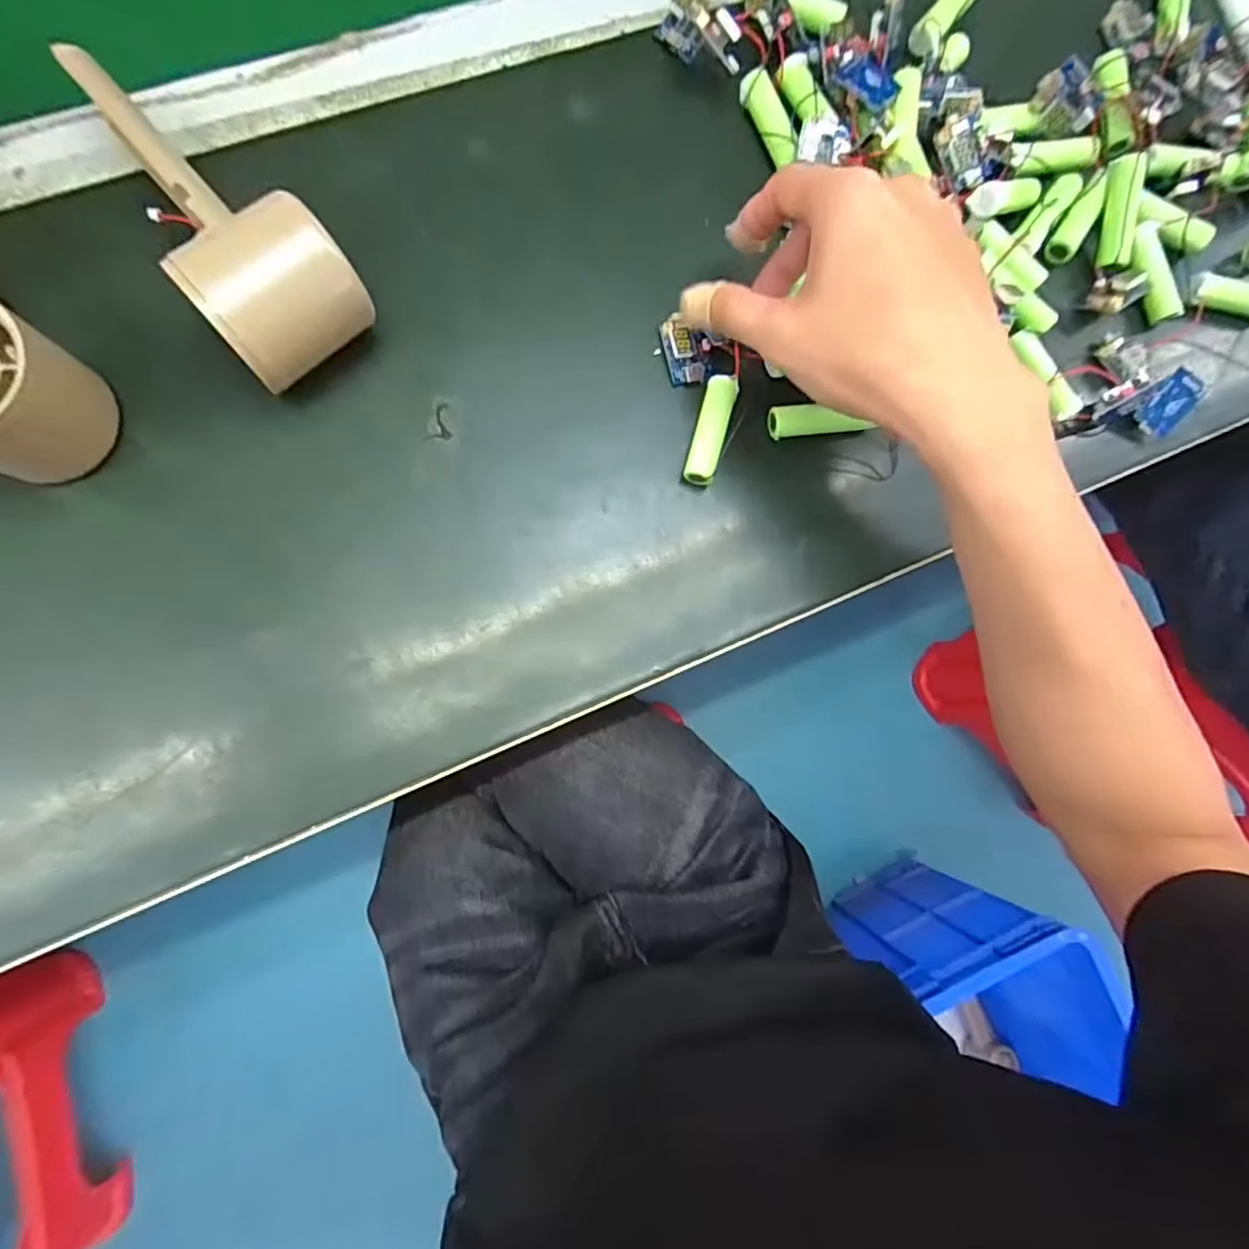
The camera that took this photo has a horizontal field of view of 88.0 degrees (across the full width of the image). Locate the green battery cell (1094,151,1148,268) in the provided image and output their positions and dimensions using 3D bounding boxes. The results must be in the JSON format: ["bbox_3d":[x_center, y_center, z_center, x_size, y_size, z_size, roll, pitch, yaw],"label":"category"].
[{"bbox_3d":[0.251,-0.207,0.326,0.016,0.015,0.051,-4,104,-6],"label":"green battery cell"}]

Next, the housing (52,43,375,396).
[{"bbox_3d":[-0.175,-0.172,0.267,0.060,0.053,0.161,-40,91,-8],"label":"housing"}]

